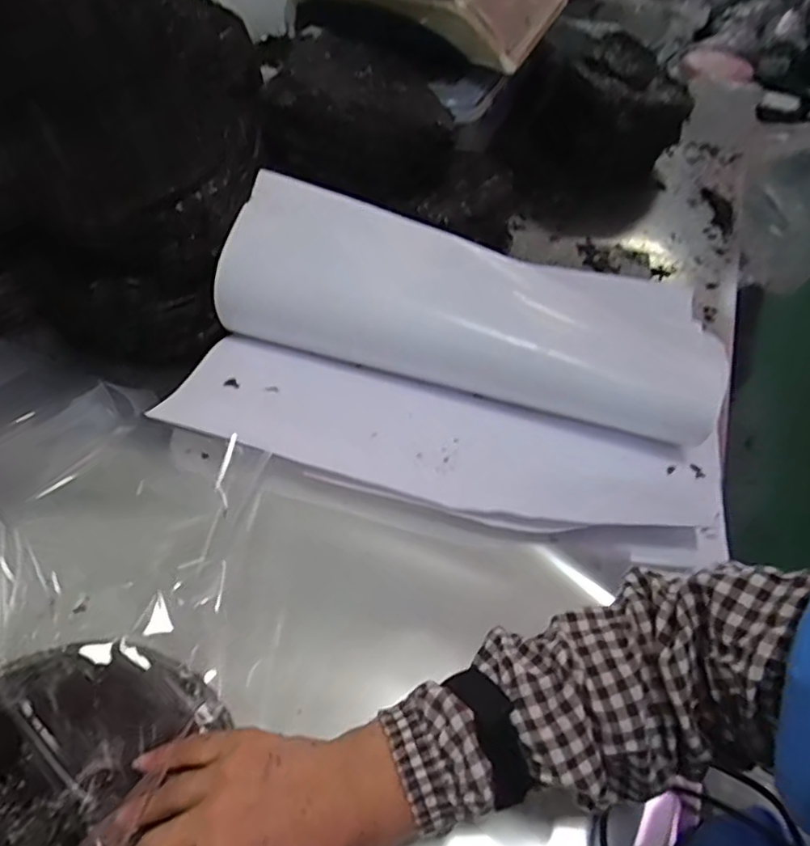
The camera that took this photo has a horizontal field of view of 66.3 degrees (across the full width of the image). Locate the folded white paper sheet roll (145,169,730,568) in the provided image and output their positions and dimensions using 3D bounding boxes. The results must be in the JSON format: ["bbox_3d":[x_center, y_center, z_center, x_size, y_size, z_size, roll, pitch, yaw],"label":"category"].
[{"bbox_3d":[0.070,-0.088,0.646,0.544,0.130,0.387,13,51,7],"label":"folded white paper sheet roll"}]

